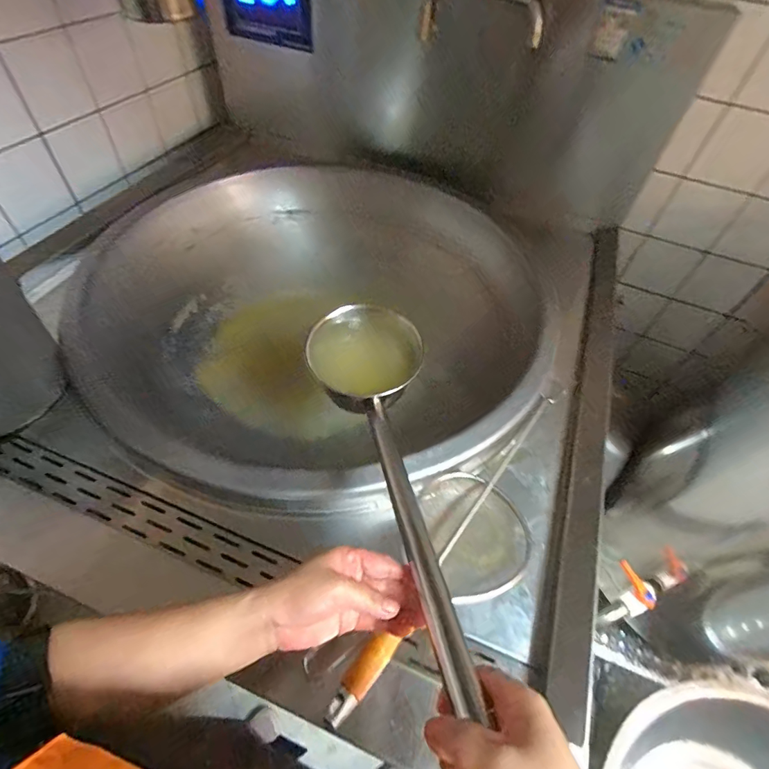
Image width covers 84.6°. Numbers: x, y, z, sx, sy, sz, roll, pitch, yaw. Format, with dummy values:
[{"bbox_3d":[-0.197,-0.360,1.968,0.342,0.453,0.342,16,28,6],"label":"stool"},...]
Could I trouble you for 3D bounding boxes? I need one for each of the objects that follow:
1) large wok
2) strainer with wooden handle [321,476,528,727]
[{"bbox_3d":[-0.091,-0.151,0.885,0.805,0.230,0.867,3,53,-4],"label":"large wok"},{"bbox_3d":[0.053,0.232,0.498,0.154,0.042,0.322,38,45,21],"label":"strainer with wooden handle"}]

